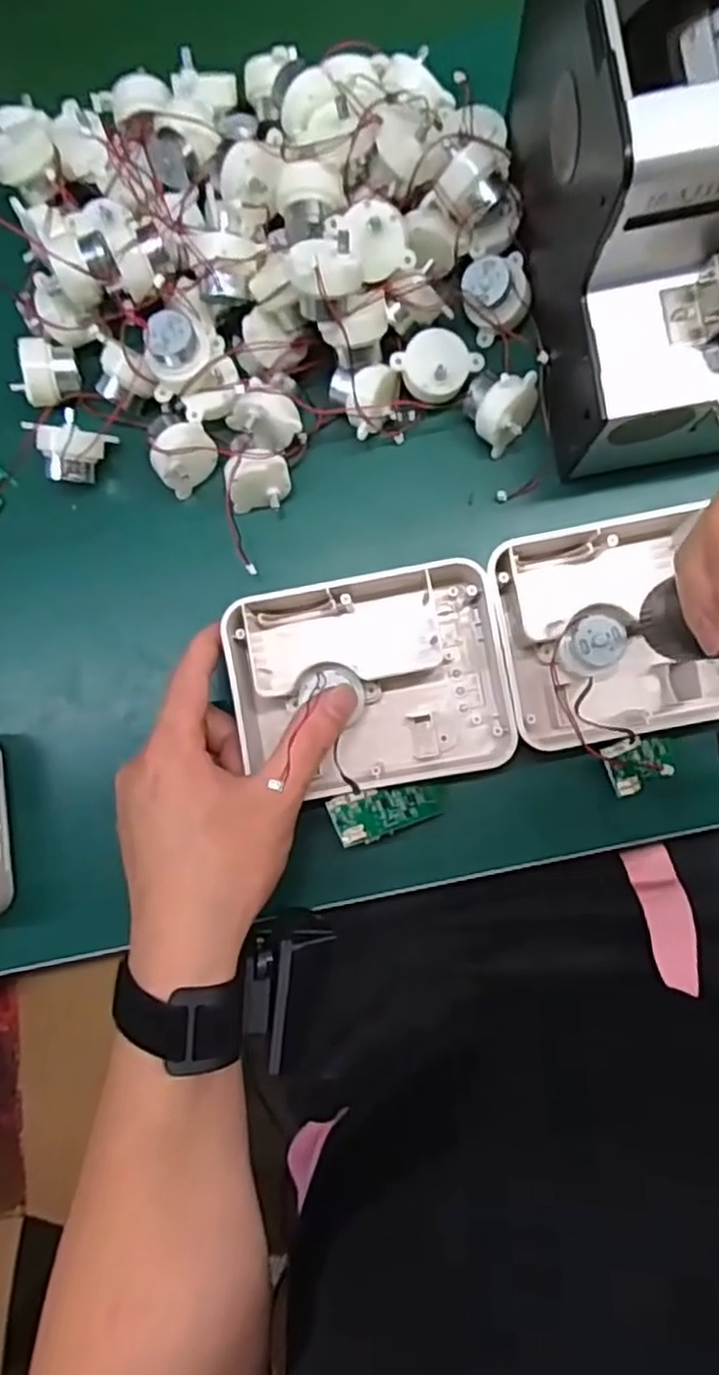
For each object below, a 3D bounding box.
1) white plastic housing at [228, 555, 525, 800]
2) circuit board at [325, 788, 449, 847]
[{"bbox_3d":[0.005,-0.004,0.353,0.126,0.045,0.103,-9,86,3],"label":"white plastic housing"},{"bbox_3d":[0.016,0.058,0.342,0.066,0.009,0.023,-6,85,-37],"label":"circuit board"}]

